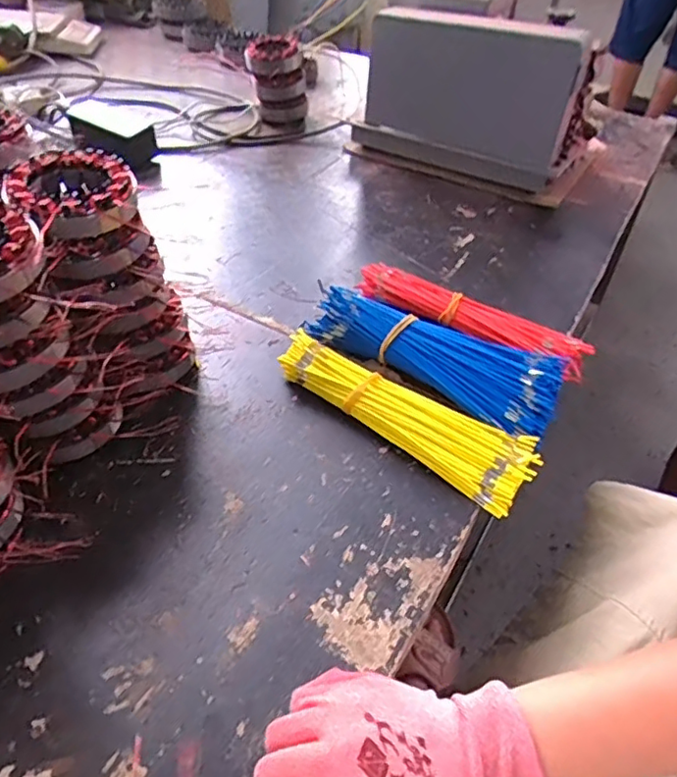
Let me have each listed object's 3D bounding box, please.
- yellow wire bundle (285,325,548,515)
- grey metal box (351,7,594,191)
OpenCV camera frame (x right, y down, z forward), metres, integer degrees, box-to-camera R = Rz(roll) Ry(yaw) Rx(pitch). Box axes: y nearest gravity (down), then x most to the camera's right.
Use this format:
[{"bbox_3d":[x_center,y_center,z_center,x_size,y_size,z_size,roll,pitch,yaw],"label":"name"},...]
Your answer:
[{"bbox_3d":[0.056,0.018,0.523,0.239,0.033,0.069,32,50,26],"label":"yellow wire bundle"},{"bbox_3d":[0.174,-0.419,0.855,0.323,0.214,0.058,27,48,22],"label":"grey metal box"}]

